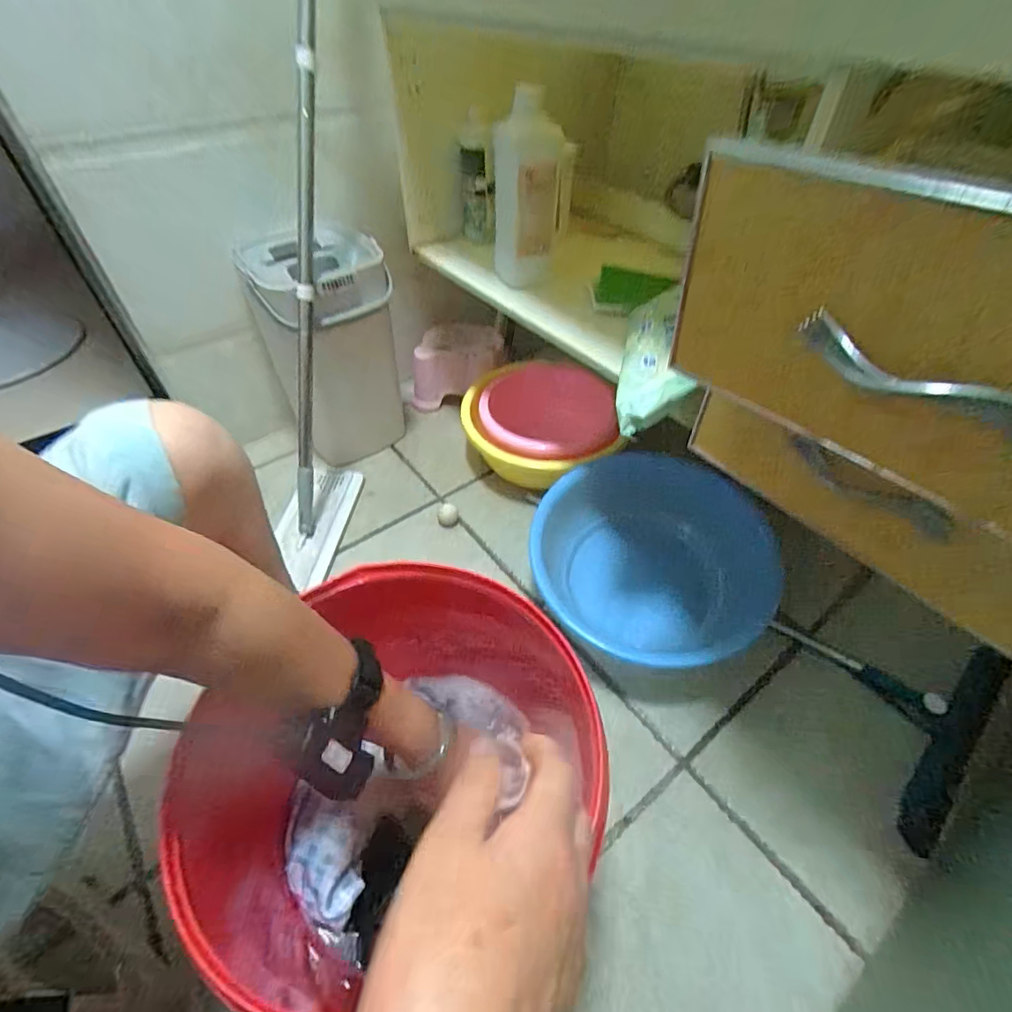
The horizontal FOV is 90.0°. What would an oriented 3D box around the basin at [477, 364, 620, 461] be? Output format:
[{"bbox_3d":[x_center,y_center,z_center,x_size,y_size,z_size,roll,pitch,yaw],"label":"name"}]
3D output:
[{"bbox_3d":[0.078,-0.155,1.043,0.255,0.142,0.272,0,48,0],"label":"basin"}]

